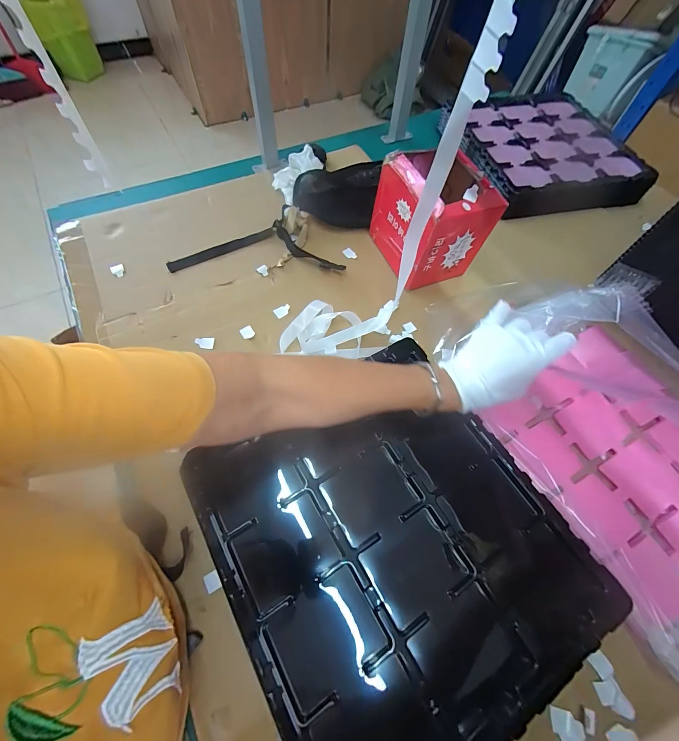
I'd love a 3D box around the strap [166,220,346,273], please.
[{"bbox_3d":[-0.146,-0.219,0.575,0.296,0.030,0.105,-2,62,-4],"label":"strap"}]

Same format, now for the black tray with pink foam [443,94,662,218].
[{"bbox_3d":[0.441,-0.481,0.701,0.296,0.051,0.350,-10,64,-3],"label":"black tray with pink foam"}]

